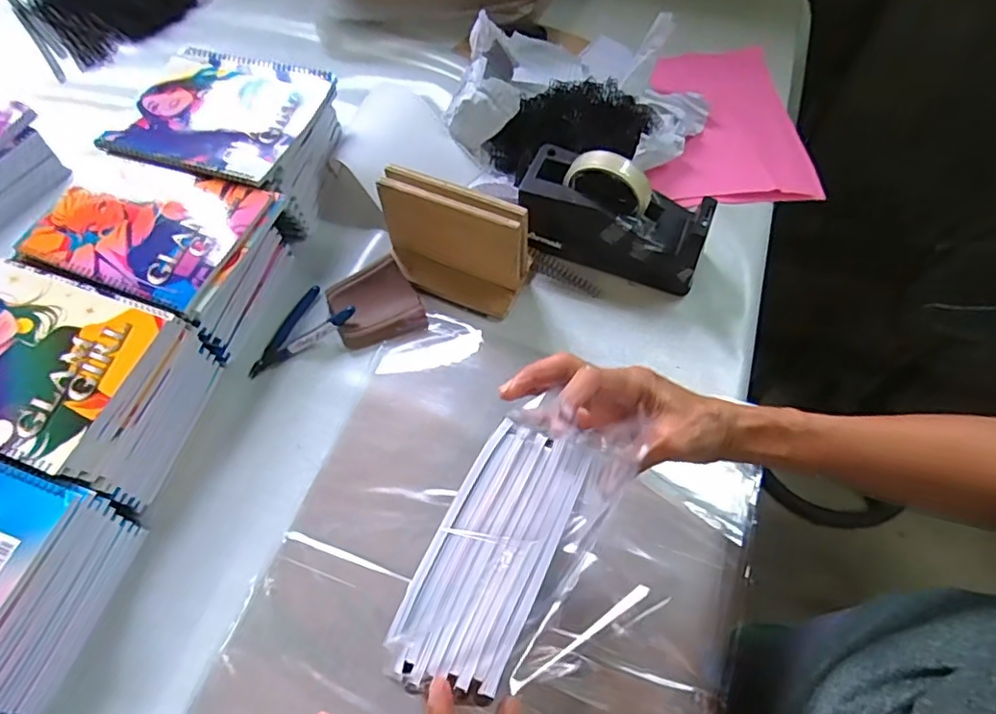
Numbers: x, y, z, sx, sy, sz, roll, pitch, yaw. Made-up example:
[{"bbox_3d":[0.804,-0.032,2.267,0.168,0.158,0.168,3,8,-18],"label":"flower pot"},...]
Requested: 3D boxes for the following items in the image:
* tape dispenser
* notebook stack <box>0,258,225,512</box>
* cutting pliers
[{"bbox_3d":[0.124,-0.149,0.614,0.198,0.118,0.075,23,65,13],"label":"tape dispenser"},{"bbox_3d":[-0.395,0.027,0.534,0.197,0.122,0.154,14,63,9],"label":"notebook stack"},{"bbox_3d":[-0.214,-0.024,0.608,0.068,0.024,0.114,32,68,17],"label":"cutting pliers"}]

